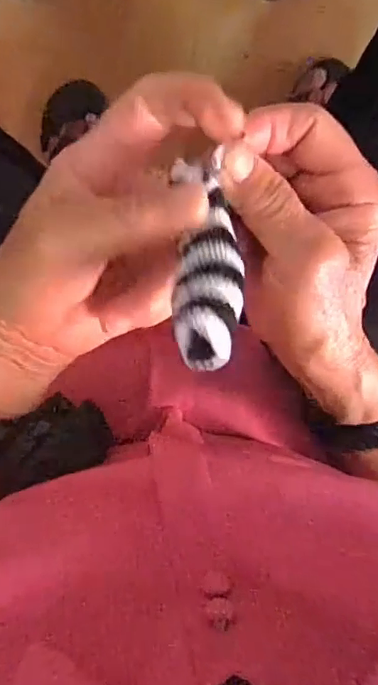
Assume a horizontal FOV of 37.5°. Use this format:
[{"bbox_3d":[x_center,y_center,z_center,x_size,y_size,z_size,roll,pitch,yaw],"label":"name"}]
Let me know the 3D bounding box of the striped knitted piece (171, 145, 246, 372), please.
[{"bbox_3d":[0.008,-0.031,0.199,0.023,0.017,0.078,4,67,-2],"label":"striped knitted piece"}]

